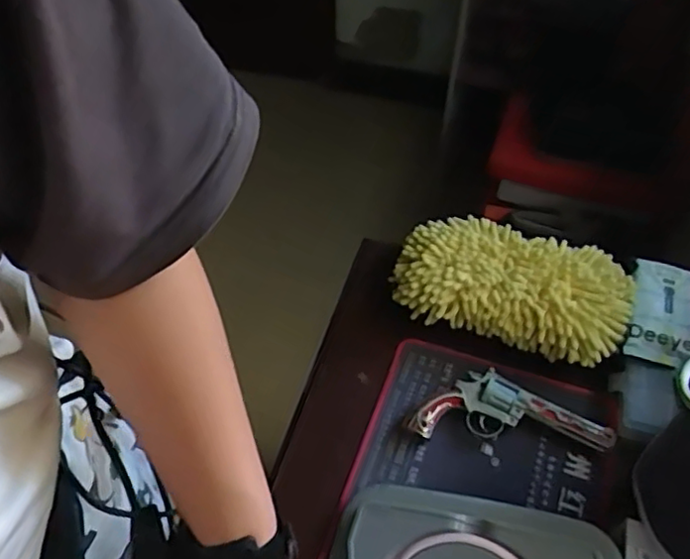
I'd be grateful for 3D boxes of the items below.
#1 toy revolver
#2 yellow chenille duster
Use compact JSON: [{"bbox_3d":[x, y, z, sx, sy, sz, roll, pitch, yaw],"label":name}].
[{"bbox_3d":[0.176,0.137,0.674,0.204,0.024,0.069,5,51,1],"label":"toy revolver"},{"bbox_3d":[0.189,0.002,0.730,0.258,0.056,0.137,18,53,11],"label":"yellow chenille duster"}]

